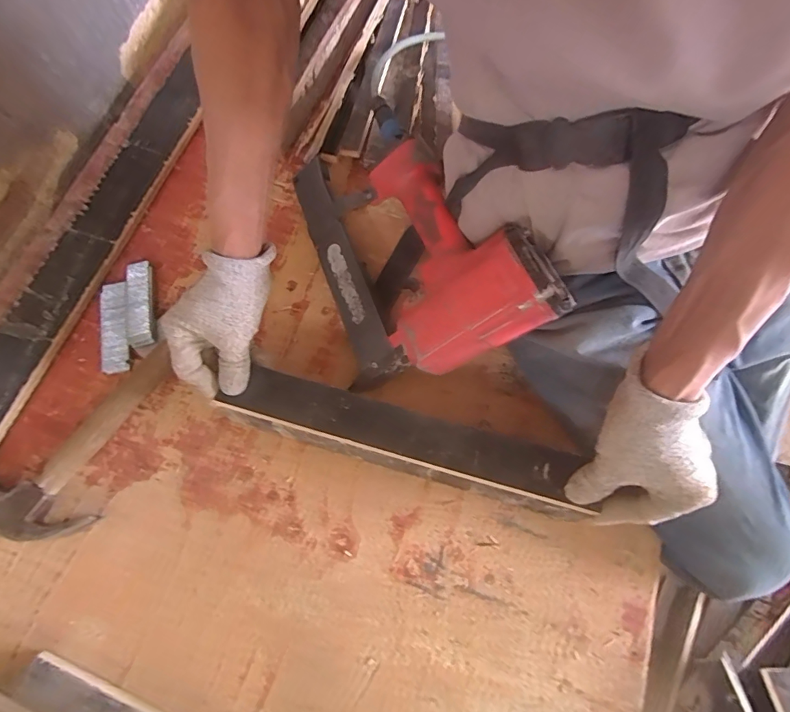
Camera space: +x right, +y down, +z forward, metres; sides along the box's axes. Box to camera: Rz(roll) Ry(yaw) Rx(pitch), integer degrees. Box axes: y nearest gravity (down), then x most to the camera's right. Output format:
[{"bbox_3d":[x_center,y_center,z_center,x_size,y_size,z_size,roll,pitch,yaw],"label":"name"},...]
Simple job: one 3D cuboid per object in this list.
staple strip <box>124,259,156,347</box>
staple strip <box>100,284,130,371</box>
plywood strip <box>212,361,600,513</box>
[{"bbox_3d":[-0.295,-0.061,0.518,0.032,0.011,0.108,-13,71,-6],"label":"staple strip"},{"bbox_3d":[-0.319,-0.035,0.508,0.032,0.007,0.109,-12,71,-5],"label":"staple strip"},{"bbox_3d":[0.006,0.074,0.431,0.324,0.014,0.063,12,57,3],"label":"plywood strip"}]

